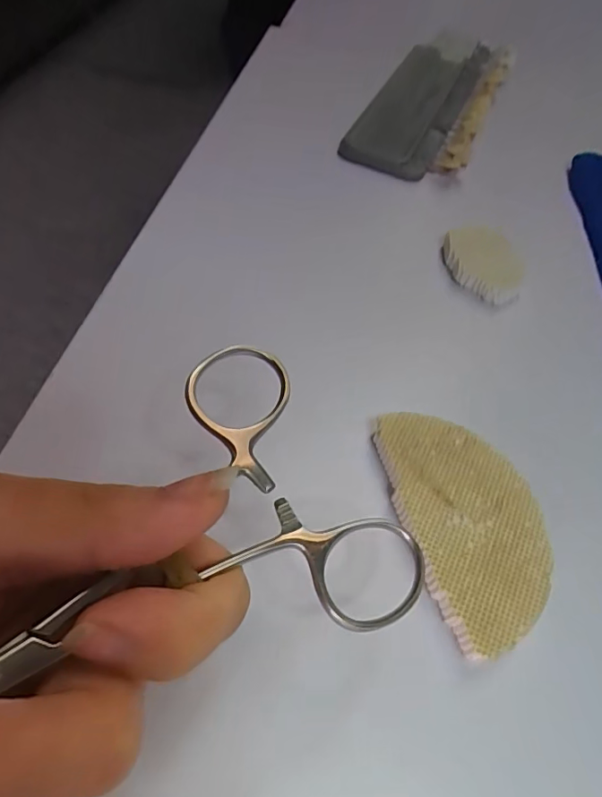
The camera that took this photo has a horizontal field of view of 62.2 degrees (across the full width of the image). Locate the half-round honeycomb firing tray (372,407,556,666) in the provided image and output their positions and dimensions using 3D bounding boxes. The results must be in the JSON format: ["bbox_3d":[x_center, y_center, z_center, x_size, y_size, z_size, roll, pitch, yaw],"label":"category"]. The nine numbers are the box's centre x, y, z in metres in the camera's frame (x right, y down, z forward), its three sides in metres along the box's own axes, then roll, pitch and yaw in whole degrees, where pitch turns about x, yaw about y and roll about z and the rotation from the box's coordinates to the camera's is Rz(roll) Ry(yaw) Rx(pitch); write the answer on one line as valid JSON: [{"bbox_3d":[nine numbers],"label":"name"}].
[{"bbox_3d":[0.052,0.036,0.158,0.043,0.007,0.074,-15,59,-15],"label":"half-round honeycomb firing tray"}]

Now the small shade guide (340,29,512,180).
[{"bbox_3d":[0.086,-0.189,0.313,0.066,0.017,0.174,23,57,9],"label":"small shade guide"}]

